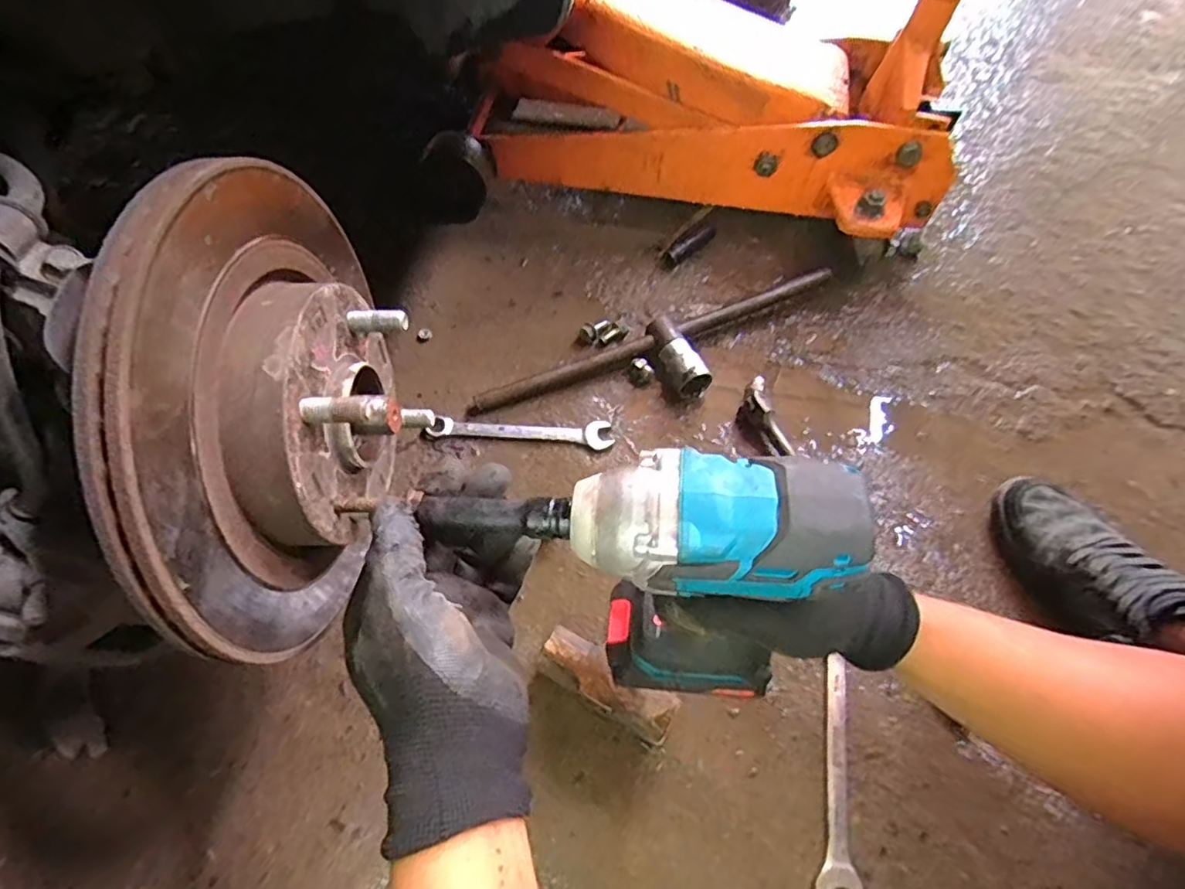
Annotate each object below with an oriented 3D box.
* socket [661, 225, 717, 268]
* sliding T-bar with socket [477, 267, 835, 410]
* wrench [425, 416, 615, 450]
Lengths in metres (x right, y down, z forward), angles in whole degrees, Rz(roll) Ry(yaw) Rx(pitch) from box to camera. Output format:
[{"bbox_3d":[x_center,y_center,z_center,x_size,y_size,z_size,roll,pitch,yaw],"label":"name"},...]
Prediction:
[{"bbox_3d":[0.124,-0.256,0.783,0.079,0.019,0.027,-37,69,-18],"label":"socket"},{"bbox_3d":[0.088,-0.099,0.698,0.442,0.035,0.100,-22,65,-12],"label":"sliding T-bar with socket"},{"bbox_3d":[-0.078,-0.016,0.673,0.196,0.010,0.031,3,63,0],"label":"wrench"}]

